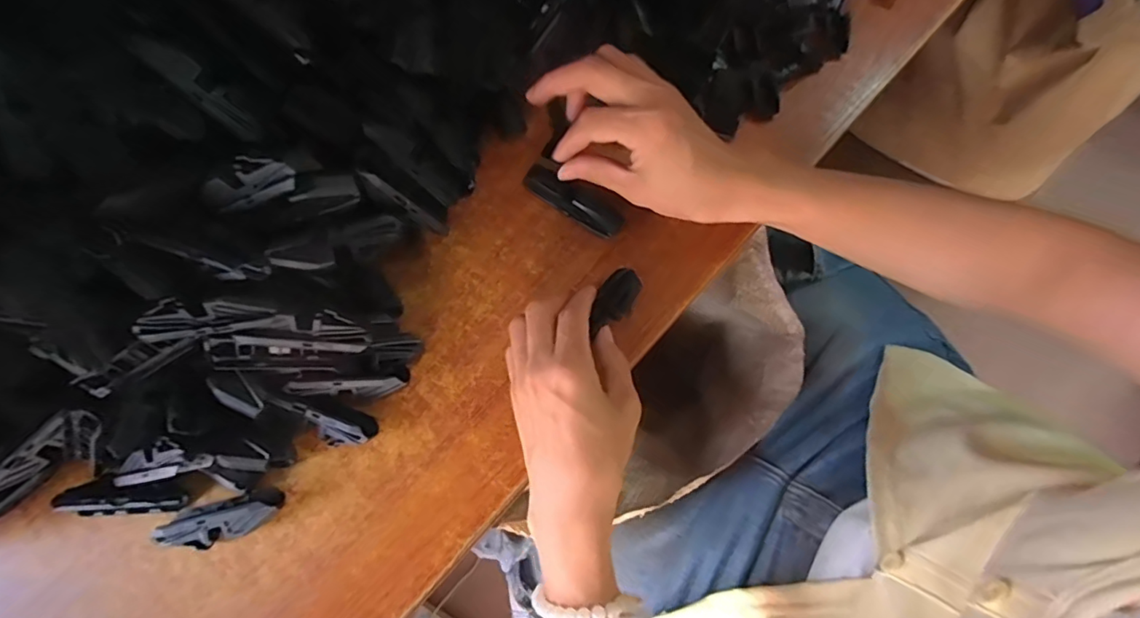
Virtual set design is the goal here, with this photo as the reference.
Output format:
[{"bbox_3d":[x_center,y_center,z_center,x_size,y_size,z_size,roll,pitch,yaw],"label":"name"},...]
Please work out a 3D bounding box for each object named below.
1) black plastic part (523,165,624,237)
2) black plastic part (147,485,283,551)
[{"bbox_3d":[0.002,-0.074,0.362,0.073,0.020,0.017,31,80,3],"label":"black plastic part"},{"bbox_3d":[-0.212,0.129,0.324,0.068,0.020,0.024,-19,79,-3],"label":"black plastic part"}]

